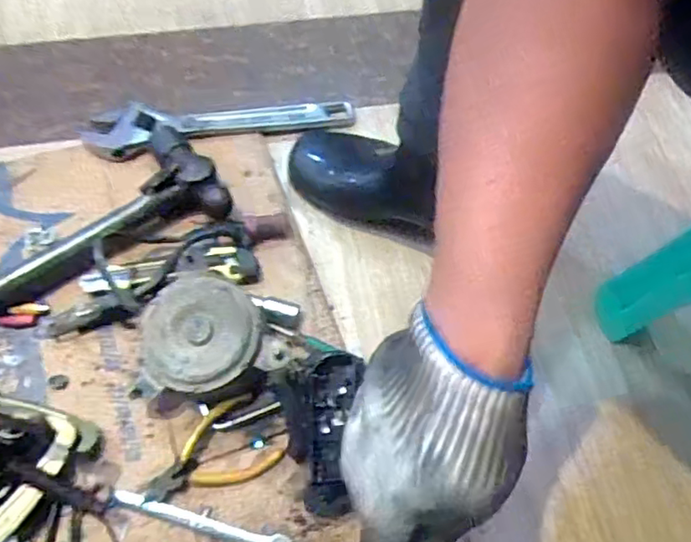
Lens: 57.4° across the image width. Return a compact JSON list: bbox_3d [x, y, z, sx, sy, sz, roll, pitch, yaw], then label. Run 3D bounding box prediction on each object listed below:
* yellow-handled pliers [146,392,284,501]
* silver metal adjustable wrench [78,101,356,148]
[{"bbox_3d":[-0.111,0.157,0.524,0.106,0.020,0.065,-34,71,-21],"label":"yellow-handled pliers"},{"bbox_3d":[-0.132,-0.166,0.692,0.287,0.011,0.053,-8,55,-16],"label":"silver metal adjustable wrench"}]

